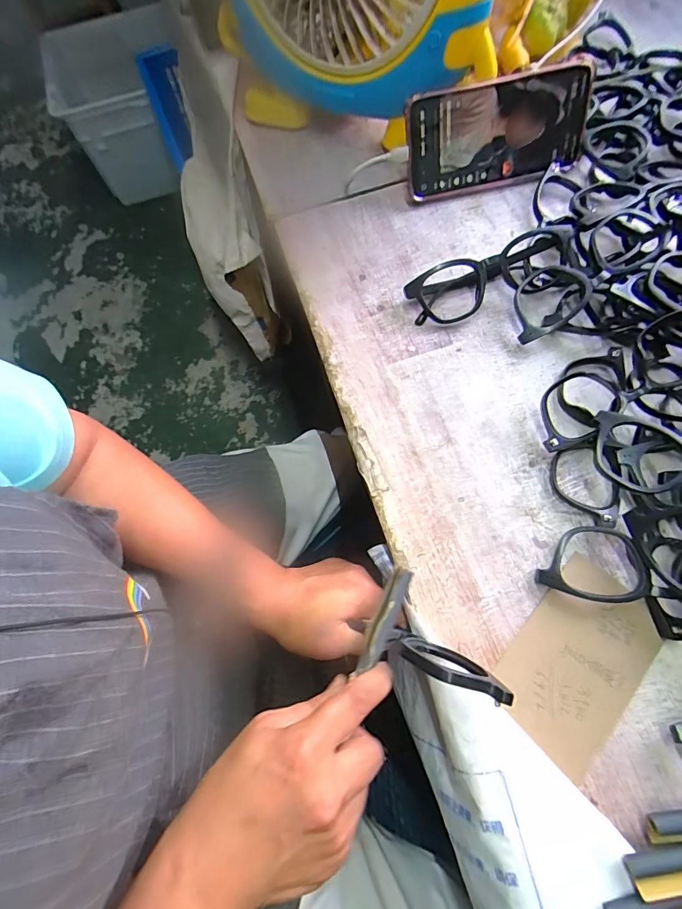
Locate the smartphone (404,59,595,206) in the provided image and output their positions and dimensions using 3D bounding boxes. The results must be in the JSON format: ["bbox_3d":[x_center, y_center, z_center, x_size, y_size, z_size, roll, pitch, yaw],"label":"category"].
[{"bbox_3d":[0.141,-0.287,0.378,0.165,0.079,0.009,-12,38,0],"label":"smartphone"}]

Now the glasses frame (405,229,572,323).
[{"bbox_3d":[0.125,-0.148,0.351,0.140,0.038,0.045,-16,70,-3],"label":"glasses frame"}]

